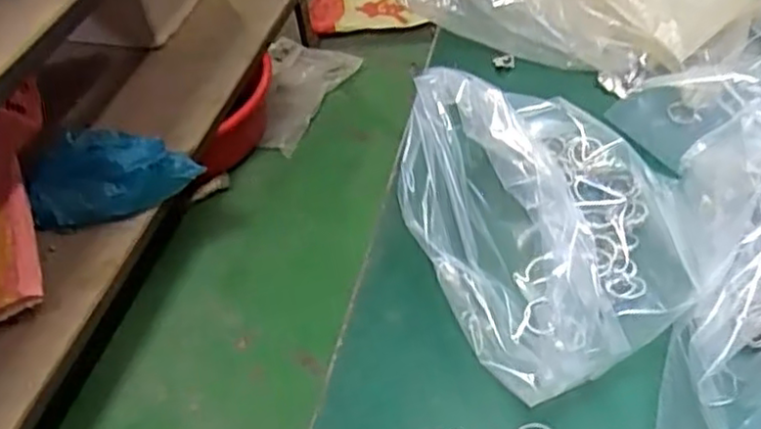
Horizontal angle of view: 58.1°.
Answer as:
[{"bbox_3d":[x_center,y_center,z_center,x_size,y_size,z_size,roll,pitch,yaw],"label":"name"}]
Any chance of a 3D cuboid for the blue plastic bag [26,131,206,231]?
[{"bbox_3d":[-0.450,-0.071,1.155,0.271,0.110,0.123,-9,49,-1],"label":"blue plastic bag"}]

